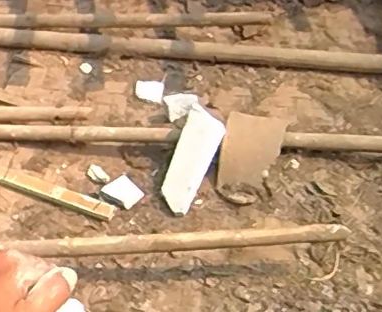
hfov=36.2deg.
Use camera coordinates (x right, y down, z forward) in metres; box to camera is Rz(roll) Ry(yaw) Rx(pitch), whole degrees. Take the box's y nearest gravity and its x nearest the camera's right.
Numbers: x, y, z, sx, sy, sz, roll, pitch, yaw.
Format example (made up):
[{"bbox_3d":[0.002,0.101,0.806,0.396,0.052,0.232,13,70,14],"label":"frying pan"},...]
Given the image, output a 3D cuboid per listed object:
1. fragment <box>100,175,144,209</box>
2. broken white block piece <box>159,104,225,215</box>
[{"bbox_3d":[-0.171,0.088,1.453,0.094,0.022,0.069,34,58,29],"label":"fragment"},{"bbox_3d":[-0.001,0.011,1.423,0.097,0.050,0.261,20,91,19],"label":"broken white block piece"}]

